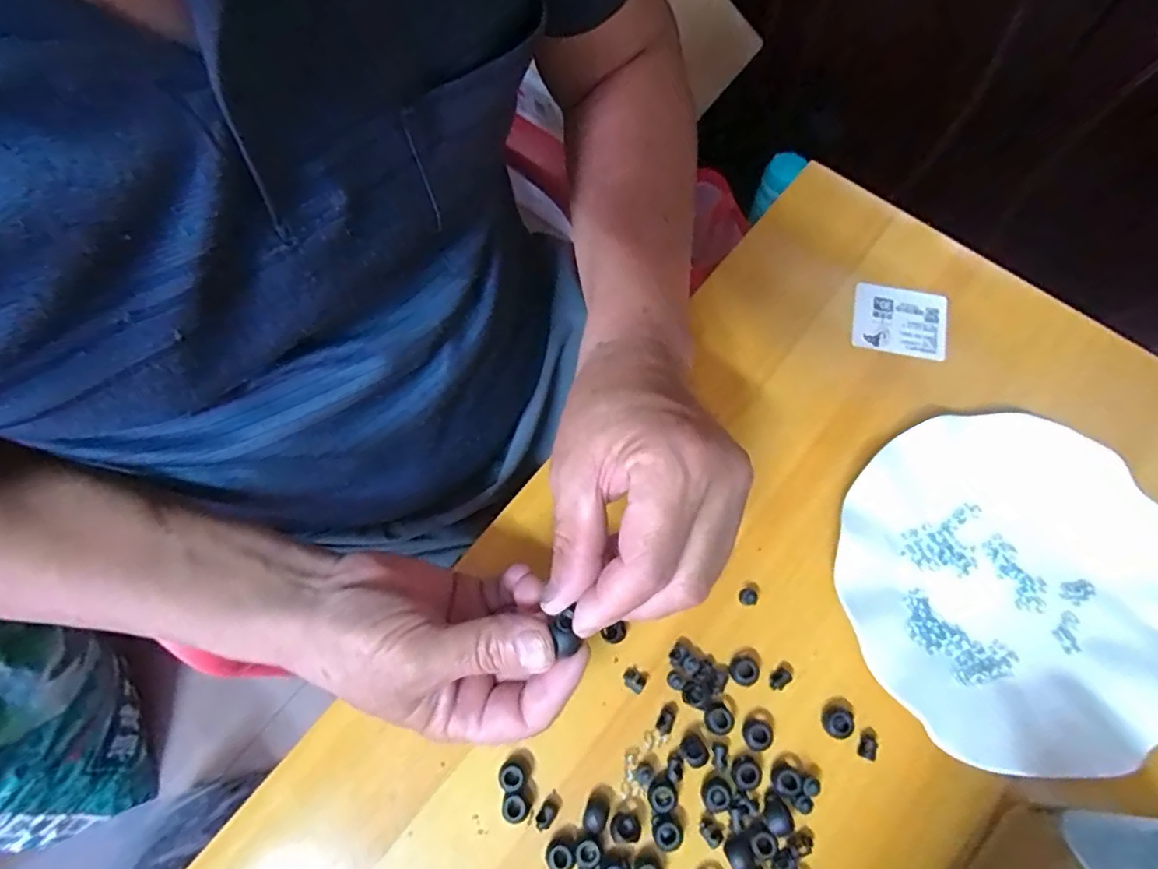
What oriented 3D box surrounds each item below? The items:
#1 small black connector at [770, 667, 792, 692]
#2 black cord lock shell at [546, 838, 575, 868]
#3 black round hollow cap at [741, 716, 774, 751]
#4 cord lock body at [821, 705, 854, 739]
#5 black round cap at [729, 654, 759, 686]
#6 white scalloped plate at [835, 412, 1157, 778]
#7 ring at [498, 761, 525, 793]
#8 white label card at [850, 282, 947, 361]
[{"bbox_3d":[0.110,0.134,0.320,0.013,0.005,0.009,-31,72,-8],"label":"small black connector"},{"bbox_3d":[-0.009,0.213,0.295,0.014,0.014,0.014,-1,71,2],"label":"black cord lock shell"},{"bbox_3d":[0.095,0.159,0.309,0.015,0.008,0.015,-1,71,2],"label":"black round hollow cap"},{"bbox_3d":[0.137,0.152,0.308,0.014,0.012,0.016,16,72,8],"label":"cord lock body"},{"bbox_3d":[0.090,0.130,0.320,0.014,0.010,0.015,-1,71,2],"label":"black round cap"},{"bbox_3d":[0.236,0.080,0.323,0.177,0.024,0.179,-1,71,2],"label":"white scalloped plate"},{"bbox_3d":[-0.035,0.180,0.306,0.013,0.006,0.013,-1,71,2],"label":"ring"},{"bbox_3d":[0.215,-0.075,0.392,0.059,0.004,0.049,11,75,7],"label":"white label card"}]

